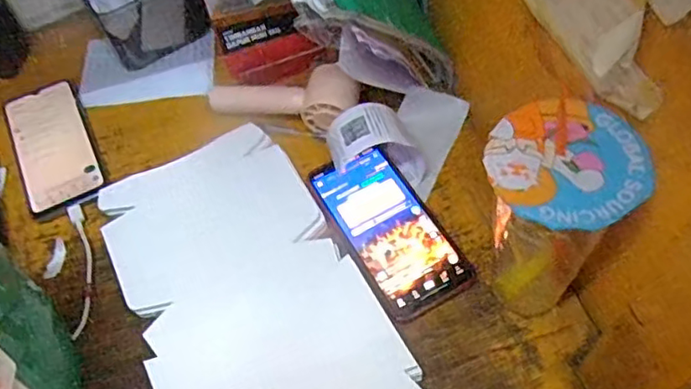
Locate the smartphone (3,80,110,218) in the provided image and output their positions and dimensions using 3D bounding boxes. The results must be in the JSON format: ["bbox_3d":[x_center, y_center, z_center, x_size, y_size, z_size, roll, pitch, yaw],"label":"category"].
[{"bbox_3d":[-0.293,-0.051,0.605,0.075,0.012,0.158,-25,60,-12],"label":"smartphone"}]

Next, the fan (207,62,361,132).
[{"bbox_3d":[-0.061,-0.093,0.599,0.156,0.041,0.049,2,57,21],"label":"fan"}]

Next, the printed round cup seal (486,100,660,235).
[{"bbox_3d":[0.127,-0.020,0.348,0.084,0.009,0.086,-2,57,3],"label":"printed round cup seal"}]

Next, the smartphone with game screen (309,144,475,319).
[{"bbox_3d":[0.037,0.027,0.527,0.078,0.008,0.163,-27,60,-13],"label":"smartphone with game screen"}]

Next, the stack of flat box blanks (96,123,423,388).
[{"bbox_3d":[-0.084,0.079,0.502,0.179,0.013,0.320,-25,60,-12],"label":"stack of flat box blanks"}]

